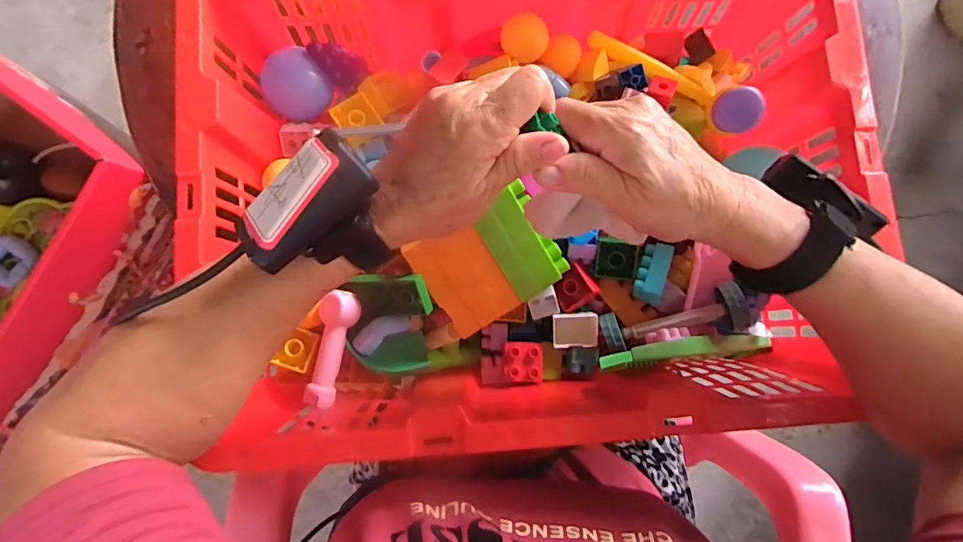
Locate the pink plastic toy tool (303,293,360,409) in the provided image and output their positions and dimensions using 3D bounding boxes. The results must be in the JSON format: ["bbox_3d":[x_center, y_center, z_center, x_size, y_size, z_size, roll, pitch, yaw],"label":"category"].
[{"bbox_3d":[-0.115,0.060,0.381,0.024,0.021,0.087,15,83,1],"label":"pink plastic toy tool"}]

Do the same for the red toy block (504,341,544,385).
[{"bbox_3d":[0.035,0.077,0.413,0.032,0.026,0.035,0,83,-2],"label":"red toy block"}]

